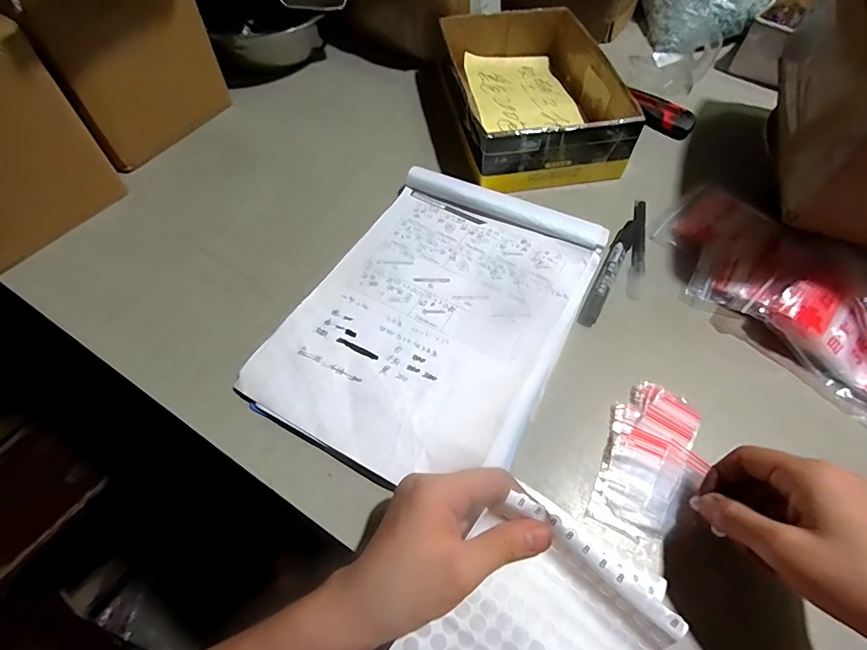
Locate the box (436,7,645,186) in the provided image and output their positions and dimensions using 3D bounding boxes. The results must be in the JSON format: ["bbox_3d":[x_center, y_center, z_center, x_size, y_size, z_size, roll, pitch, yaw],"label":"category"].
[{"bbox_3d":[0.113,-0.280,0.547,0.174,0.068,0.249,-7,59,-5],"label":"box"}]

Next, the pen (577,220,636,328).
[{"bbox_3d":[0.175,-0.057,0.450,0.017,0.010,0.146,26,62,15],"label":"pen"}]

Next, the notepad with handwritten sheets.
[{"bbox_3d":[0.004,-0.013,0.418,0.227,0.020,0.303,25,61,15],"label":"notepad with handwritten sheets"}]

